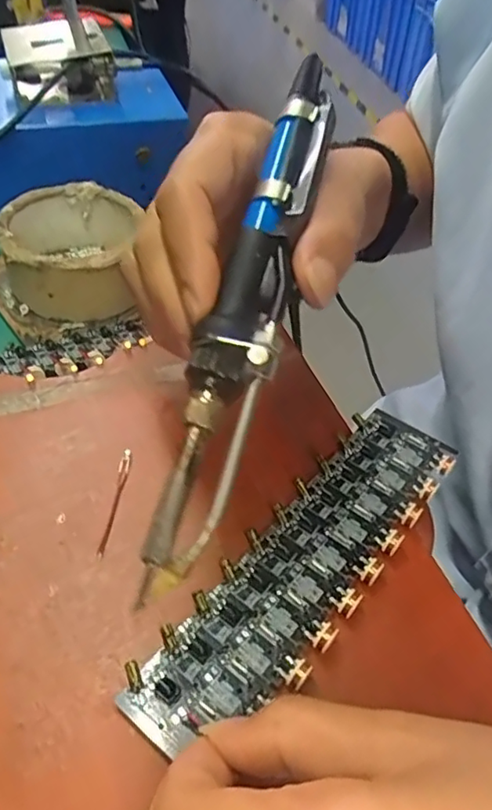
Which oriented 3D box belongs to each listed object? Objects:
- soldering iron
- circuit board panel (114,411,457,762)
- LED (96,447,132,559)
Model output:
[{"bbox_3d":[0.004,-0.042,0.193,0.024,0.016,0.204,13,70,7],"label":"soldering iron"},{"bbox_3d":[0.025,0.057,0.220,0.047,0.006,0.161,35,54,23],"label":"circuit board panel"},{"bbox_3d":[-0.052,0.038,0.232,0.005,0.004,0.049,5,50,0],"label":"LED"}]

